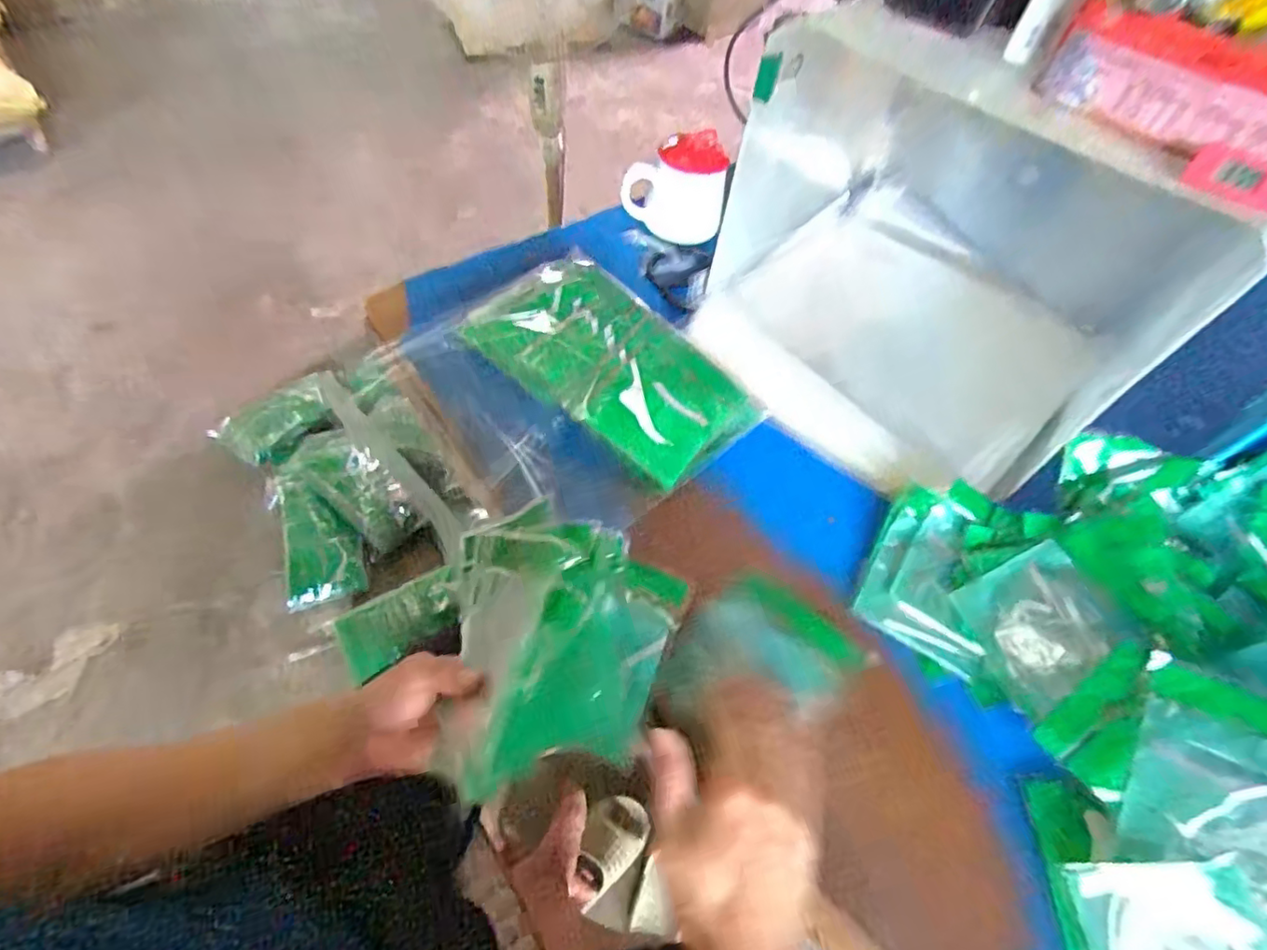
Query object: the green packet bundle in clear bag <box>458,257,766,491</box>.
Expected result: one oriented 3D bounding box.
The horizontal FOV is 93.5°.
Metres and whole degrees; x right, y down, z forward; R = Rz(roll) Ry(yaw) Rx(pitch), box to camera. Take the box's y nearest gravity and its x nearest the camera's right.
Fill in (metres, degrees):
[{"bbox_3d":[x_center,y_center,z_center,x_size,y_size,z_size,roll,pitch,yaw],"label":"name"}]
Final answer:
[{"bbox_3d":[-0.024,-0.105,0.572,0.274,0.045,0.149,39,61,20],"label":"green packet bundle in clear bag"}]

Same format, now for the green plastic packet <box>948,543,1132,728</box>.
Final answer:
[{"bbox_3d":[0.314,0.115,0.460,0.105,0.005,0.099,-27,57,-3],"label":"green plastic packet"}]

